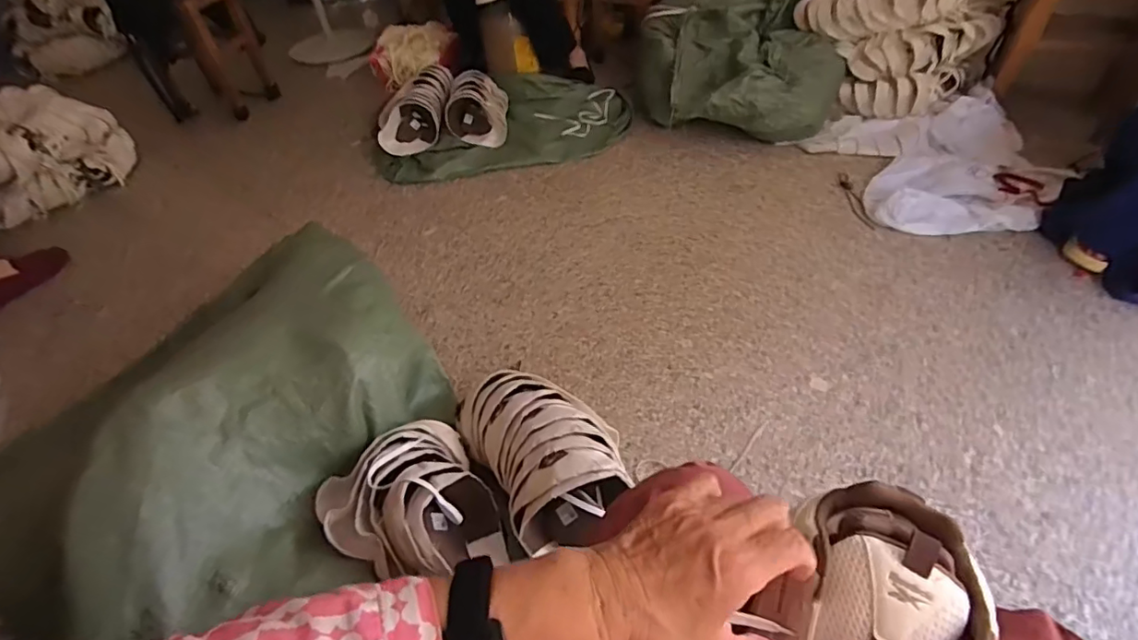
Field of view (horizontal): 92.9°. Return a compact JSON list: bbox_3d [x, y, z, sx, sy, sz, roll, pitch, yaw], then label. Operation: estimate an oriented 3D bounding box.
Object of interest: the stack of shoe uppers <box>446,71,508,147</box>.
[{"bbox_3d":[-0.294,-0.685,1.731,0.186,0.105,0.305,-3,46,2],"label":"stack of shoe uppers"}]

